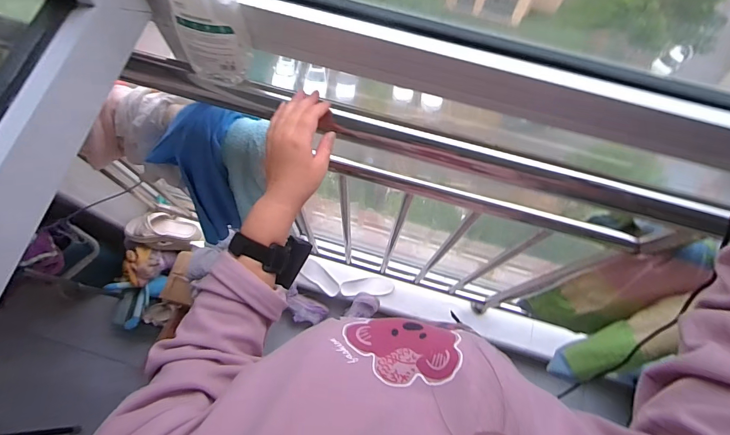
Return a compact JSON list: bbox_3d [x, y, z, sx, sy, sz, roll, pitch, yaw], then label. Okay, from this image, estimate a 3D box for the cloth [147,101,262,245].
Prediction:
[{"bbox_3d":[-0.307,-0.071,0.741,0.141,0.314,0.090,14,43,3],"label":"cloth"}]

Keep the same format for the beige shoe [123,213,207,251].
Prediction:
[{"bbox_3d":[-0.762,0.051,1.458,0.291,0.089,0.136,10,70,2],"label":"beige shoe"}]

